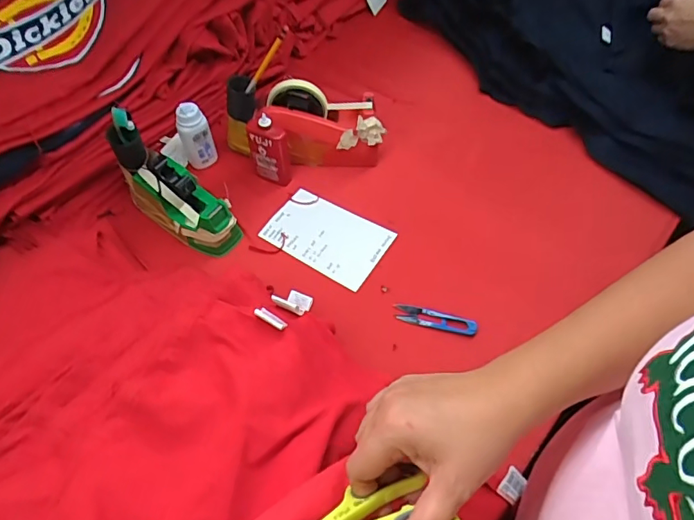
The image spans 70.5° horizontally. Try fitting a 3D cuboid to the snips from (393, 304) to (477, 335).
[{"bbox_3d":[0.110,0.074,0.612,0.102,0.008,0.023,12,56,11],"label":"snips"}]

